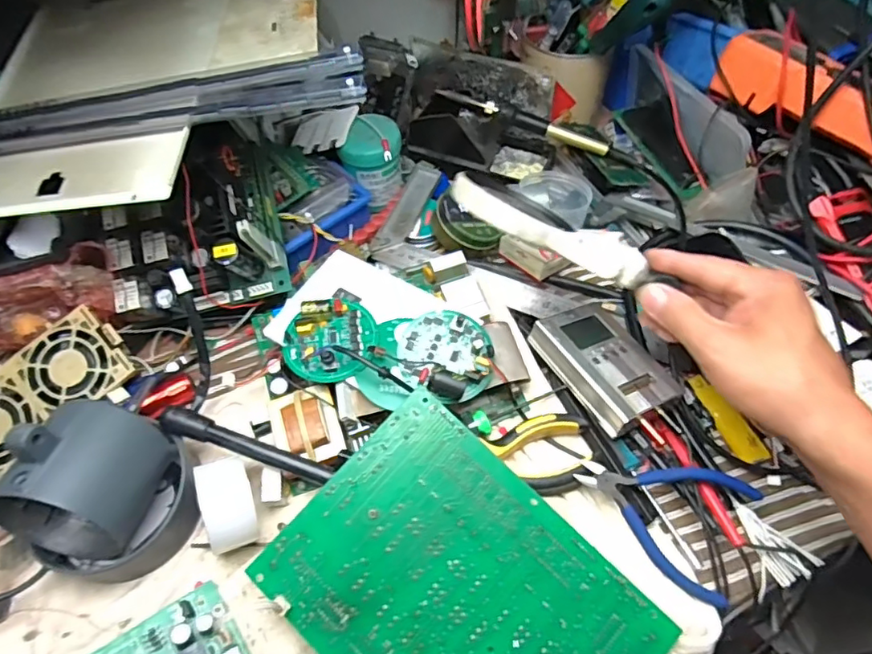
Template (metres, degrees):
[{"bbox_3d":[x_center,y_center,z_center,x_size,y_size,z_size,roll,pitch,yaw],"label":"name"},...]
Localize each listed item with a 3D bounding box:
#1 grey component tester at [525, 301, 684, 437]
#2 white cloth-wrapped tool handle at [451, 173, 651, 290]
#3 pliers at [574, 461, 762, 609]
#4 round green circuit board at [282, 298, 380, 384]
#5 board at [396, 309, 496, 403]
[{"bbox_3d":[0.131,0.028,0.437,0.069,0.025,0.101,-22,59,-28],"label":"grey component tester"},{"bbox_3d":[0.076,-0.065,0.376,0.142,0.017,0.035,24,59,2],"label":"white cloth-wrapped tool handle"},{"bbox_3d":[0.154,0.125,0.386,0.115,0.029,0.080,22,60,15],"label":"pliers"},{"bbox_3d":[-0.080,0.008,0.422,0.070,0.022,0.060,-18,58,-10],"label":"round green circuit board"},{"bbox_3d":[0.009,0.018,0.420,0.070,0.016,0.066,-1,57,1],"label":"board"}]

